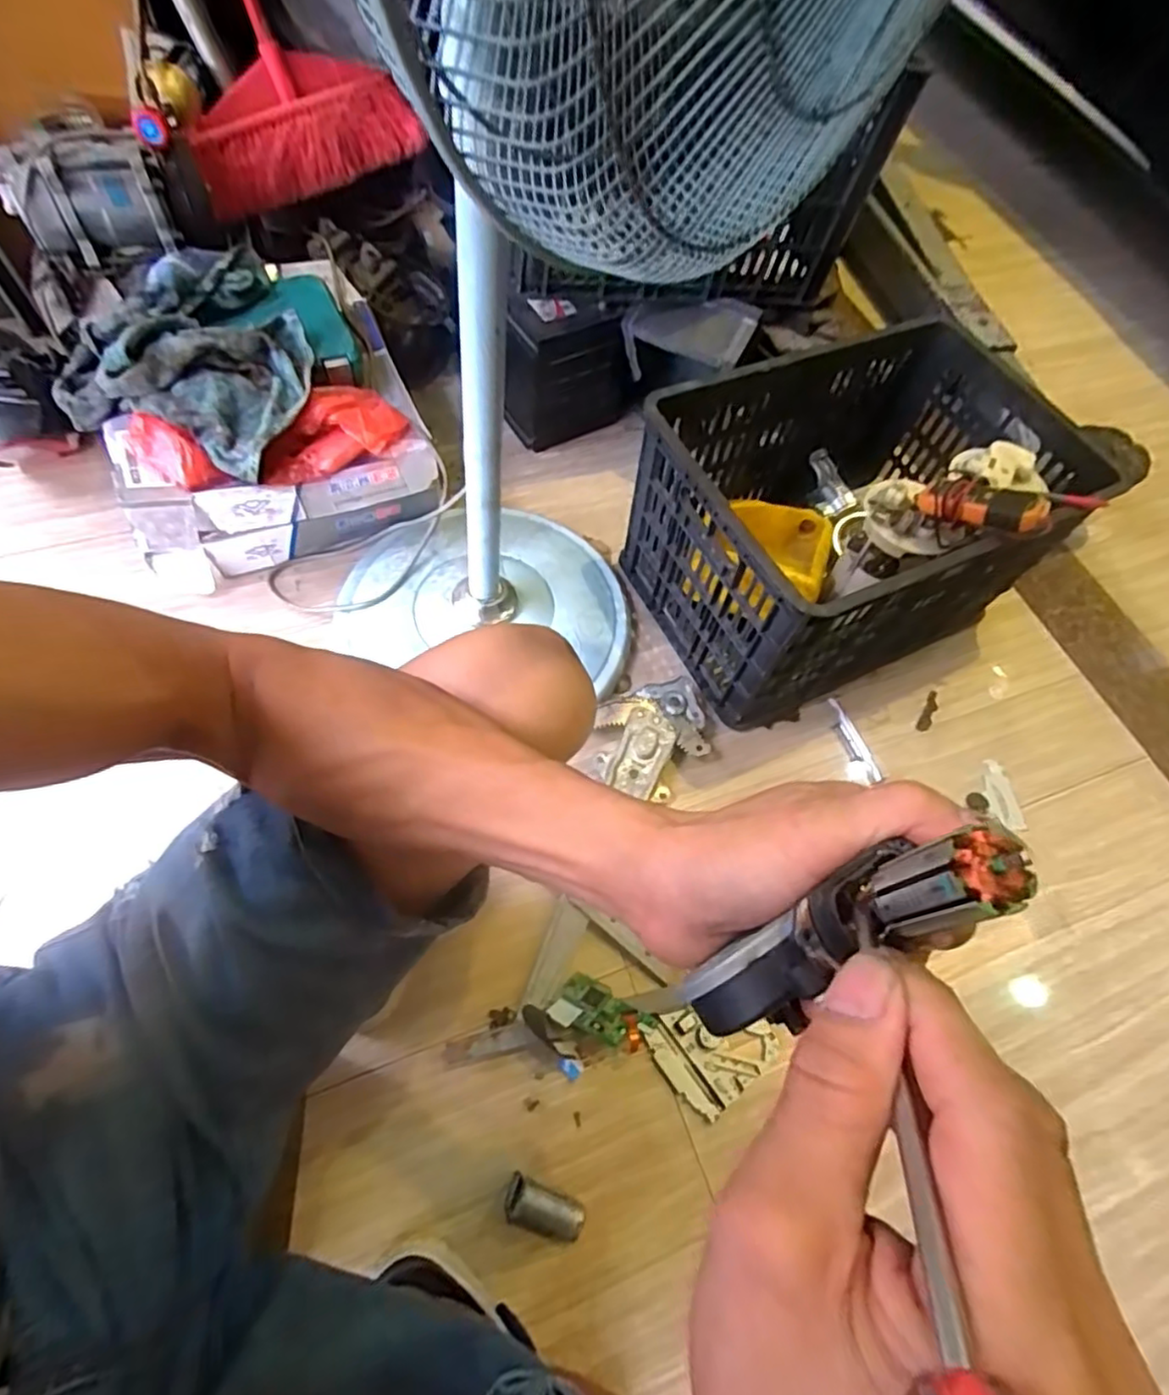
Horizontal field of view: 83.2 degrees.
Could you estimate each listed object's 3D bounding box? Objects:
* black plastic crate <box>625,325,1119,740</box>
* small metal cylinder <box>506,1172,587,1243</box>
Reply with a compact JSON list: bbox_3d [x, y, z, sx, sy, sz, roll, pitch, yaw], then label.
[{"bbox_3d":[0.359,-0.241,0.901,0.518,0.294,0.359,-23,67,-16],"label":"black plastic crate"},{"bbox_3d":[-0.036,0.480,0.617,0.075,0.043,0.033,18,63,4],"label":"small metal cylinder"}]

